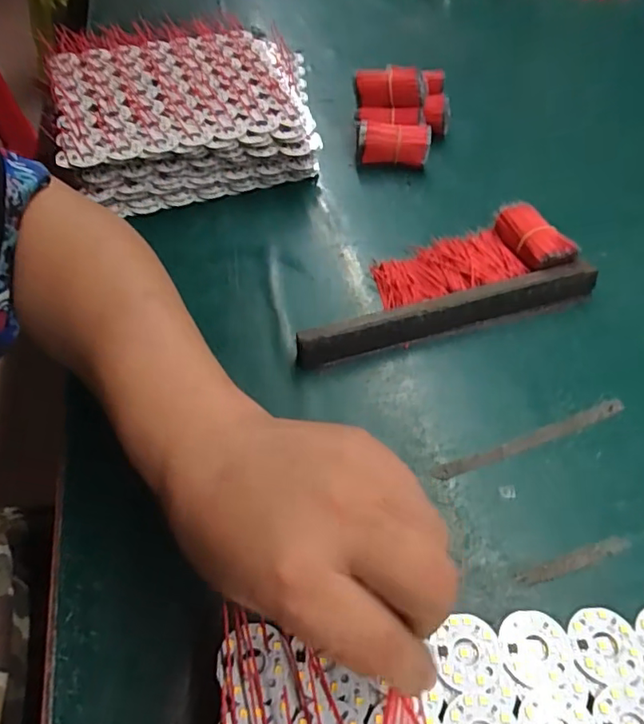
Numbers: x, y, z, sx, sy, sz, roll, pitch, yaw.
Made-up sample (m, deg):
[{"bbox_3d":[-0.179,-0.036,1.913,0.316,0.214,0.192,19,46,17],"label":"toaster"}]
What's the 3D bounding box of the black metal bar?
[{"bbox_3d":[0.095,-0.035,0.407,0.235,0.026,0.020,-14,51,-12],"label":"black metal bar"}]

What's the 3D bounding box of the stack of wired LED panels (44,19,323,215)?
[{"bbox_3d":[-0.135,-0.263,0.574,0.255,0.067,0.271,-15,51,-13],"label":"stack of wired LED panels"}]

